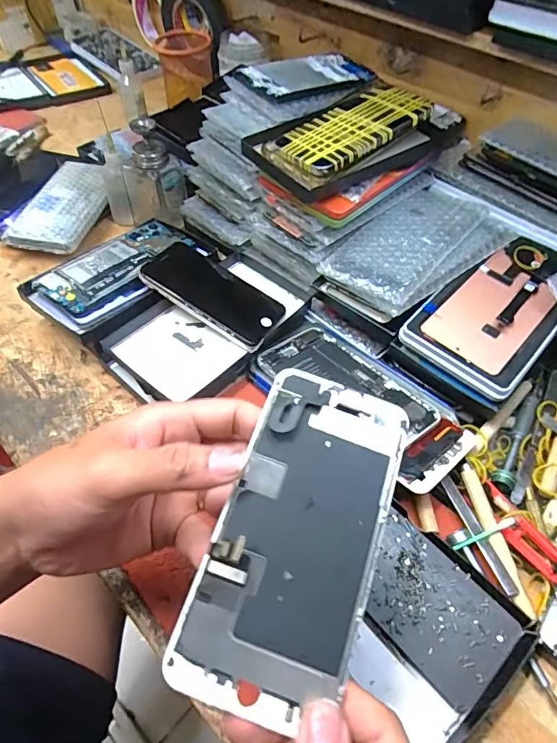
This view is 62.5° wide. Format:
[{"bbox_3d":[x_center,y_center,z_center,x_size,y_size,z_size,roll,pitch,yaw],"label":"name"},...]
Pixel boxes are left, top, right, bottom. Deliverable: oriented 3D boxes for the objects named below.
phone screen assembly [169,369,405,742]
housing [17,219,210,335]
[{"bbox_3d":[0.011,0.074,0.216,0.075,0.006,0.152,20,66,3],"label":"phone screen assembly"},{"bbox_3d":[-0.158,-0.105,0.461,0.093,0.013,0.170,37,60,24],"label":"housing"}]

